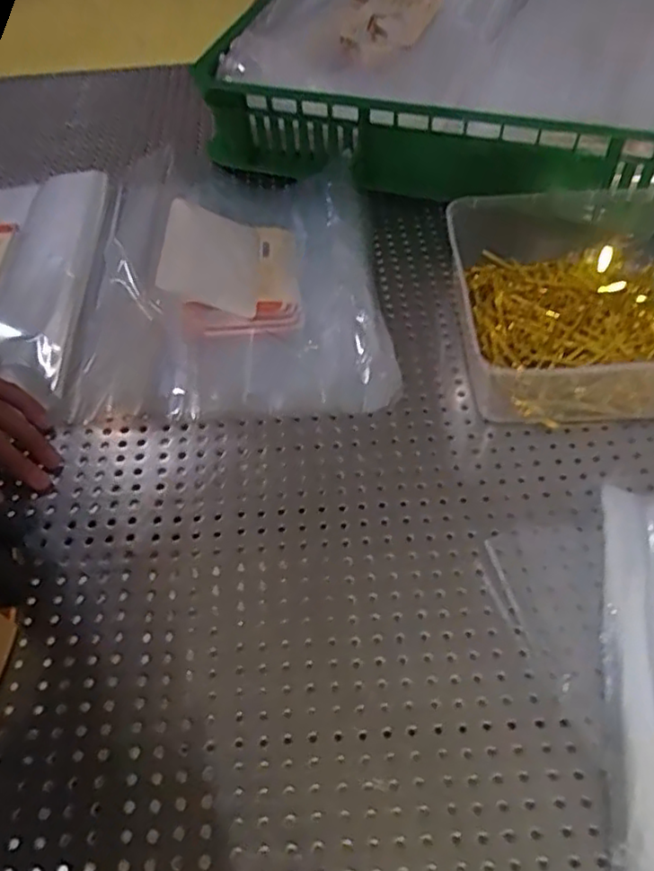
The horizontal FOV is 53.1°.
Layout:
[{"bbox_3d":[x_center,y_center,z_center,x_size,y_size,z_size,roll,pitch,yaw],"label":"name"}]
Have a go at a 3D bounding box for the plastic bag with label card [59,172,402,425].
[{"bbox_3d":[-0.083,-0.152,0.582,0.253,0.043,0.330,-5,53,1],"label":"plastic bag with label card"}]

